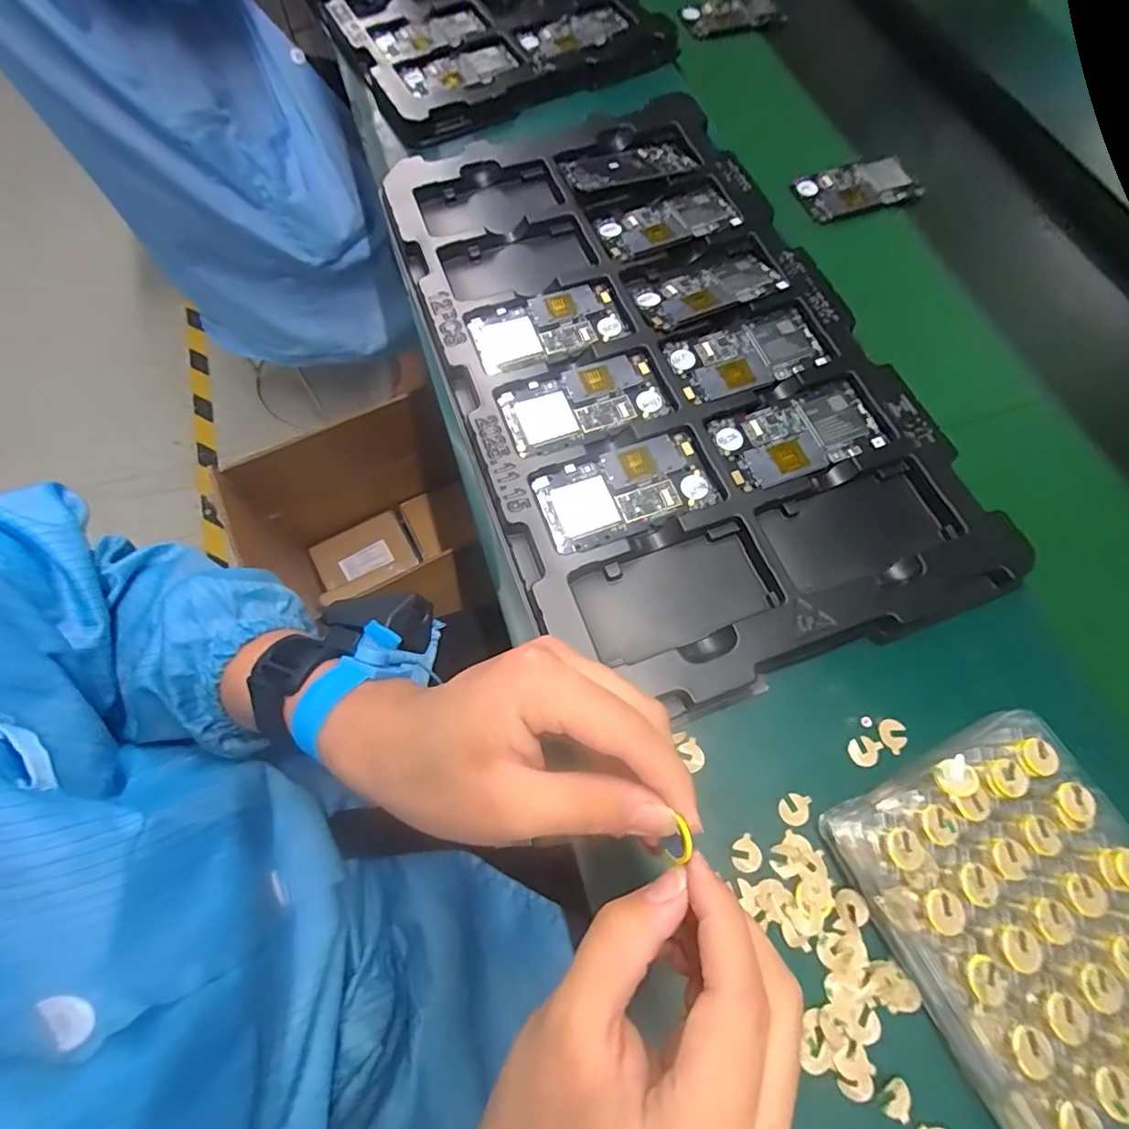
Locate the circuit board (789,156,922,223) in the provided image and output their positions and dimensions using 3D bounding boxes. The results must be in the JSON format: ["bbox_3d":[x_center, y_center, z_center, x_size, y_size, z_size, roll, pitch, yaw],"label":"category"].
[{"bbox_3d":[0.297,-0.386,0.544,0.126,0.010,0.063,-20,70,-8],"label":"circuit board"}]

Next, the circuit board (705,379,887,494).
[{"bbox_3d":[0.179,-0.100,0.410,0.122,0.007,0.066,-18,70,-8],"label":"circuit board"}]

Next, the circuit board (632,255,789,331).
[{"bbox_3d":[0.124,-0.240,0.462,0.121,0.007,0.056,-22,70,-9],"label":"circuit board"}]

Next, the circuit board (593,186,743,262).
[{"bbox_3d":[0.096,-0.318,0.493,0.126,0.008,0.061,-19,70,-8],"label":"circuit board"}]

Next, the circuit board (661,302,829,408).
[{"bbox_3d":[0.150,-0.173,0.441,0.125,0.008,0.064,-18,70,-8],"label":"circuit board"}]

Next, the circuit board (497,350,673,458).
[{"bbox_3d":[0.016,-0.129,0.423,0.129,0.009,0.067,-20,70,-8],"label":"circuit board"}]

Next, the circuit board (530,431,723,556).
[{"bbox_3d":[0.045,-0.055,0.396,0.127,0.004,0.068,-20,70,-8],"label":"circuit board"}]

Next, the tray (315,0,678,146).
[{"bbox_3d":[-0.176,-0.810,0.716,0.347,0.048,0.736,-25,68,-7],"label":"tray"}]

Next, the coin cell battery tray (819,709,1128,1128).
[{"bbox_3d":[0.251,0.190,0.289,0.147,0.040,0.177,-24,71,-10],"label":"coin cell battery tray"}]

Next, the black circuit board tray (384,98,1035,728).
[{"bbox_3d":[0.073,-0.181,0.441,0.327,0.022,0.552,-19,70,-8],"label":"black circuit board tray"}]

